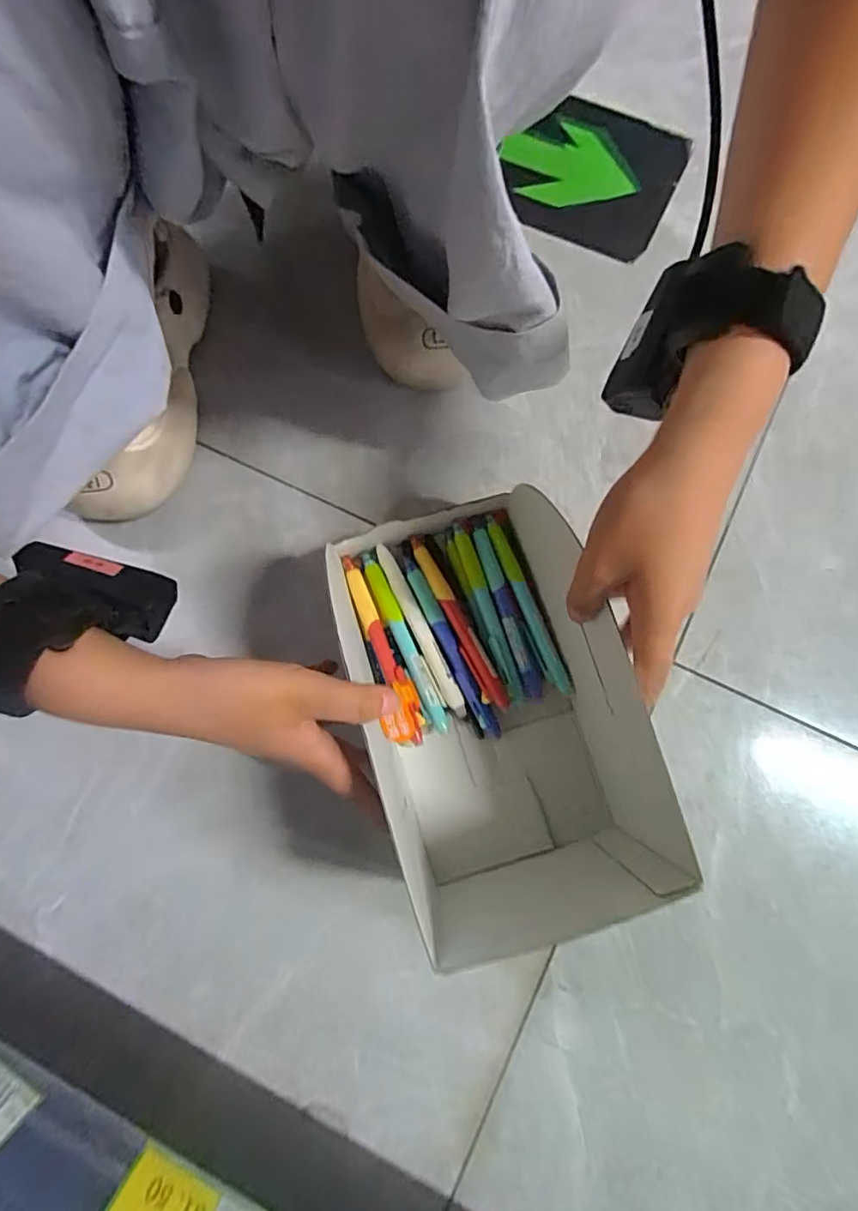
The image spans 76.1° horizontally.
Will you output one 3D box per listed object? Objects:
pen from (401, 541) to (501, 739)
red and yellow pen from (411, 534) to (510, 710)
[{"bbox_3d":[0.011,0.022,0.389,0.012,0.012,0.152,-25,78,-5],"label":"pen"},{"bbox_3d":[0.019,0.009,0.386,0.016,0.011,0.138,-25,79,-3],"label":"red and yellow pen"}]

